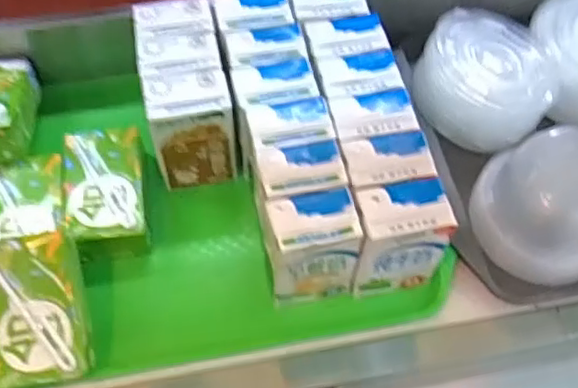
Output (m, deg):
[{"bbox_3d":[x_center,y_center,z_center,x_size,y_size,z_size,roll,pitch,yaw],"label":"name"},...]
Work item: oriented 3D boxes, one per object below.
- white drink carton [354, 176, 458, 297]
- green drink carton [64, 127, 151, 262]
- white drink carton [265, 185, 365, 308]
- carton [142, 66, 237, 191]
[{"bbox_3d":[0.082,0.035,0.497,0.065,0.098,0.045,-13,60,-9],"label":"white drink carton"},{"bbox_3d":[-0.155,-0.002,0.556,0.065,0.039,0.106,-9,59,-6],"label":"green drink carton"},{"bbox_3d":[0.016,0.043,0.492,0.066,0.098,0.043,-7,59,-5],"label":"white drink carton"},{"bbox_3d":[-0.081,-0.055,0.551,0.065,0.102,0.047,-9,59,-7],"label":"carton"}]

